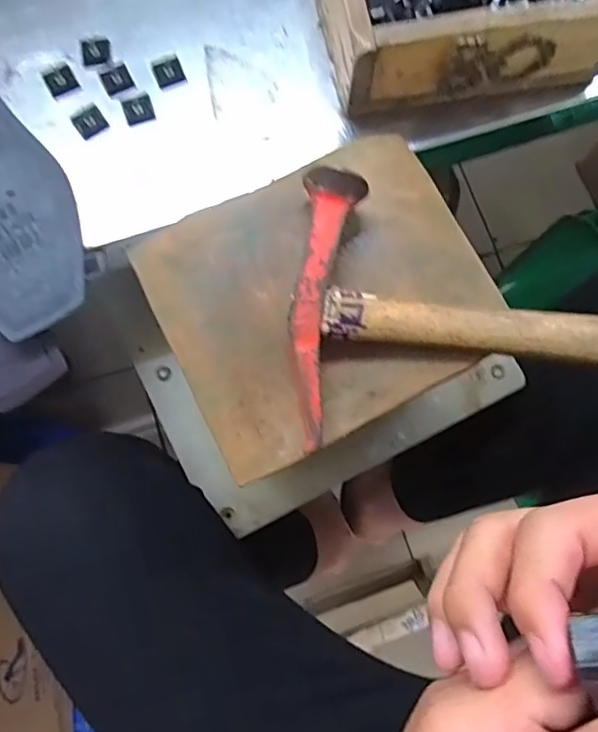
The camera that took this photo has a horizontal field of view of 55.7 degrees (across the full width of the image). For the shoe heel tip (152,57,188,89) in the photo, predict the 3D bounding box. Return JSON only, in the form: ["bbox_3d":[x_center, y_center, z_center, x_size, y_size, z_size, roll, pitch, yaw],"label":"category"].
[{"bbox_3d":[-0.088,-0.198,0.380,0.019,0.004,0.019,-23,80,-6],"label":"shoe heel tip"}]

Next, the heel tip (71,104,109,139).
[{"bbox_3d":[-0.136,-0.160,0.368,0.019,0.004,0.018,-33,81,-8],"label":"heel tip"}]

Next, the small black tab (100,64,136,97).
[{"bbox_3d":[-0.122,-0.192,0.379,0.019,0.004,0.020,-27,80,-7],"label":"small black tab"}]

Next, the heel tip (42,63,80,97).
[{"bbox_3d":[-0.158,-0.190,0.376,0.019,0.004,0.020,-31,80,-7],"label":"heel tip"}]

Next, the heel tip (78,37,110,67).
[{"bbox_3d":[-0.137,-0.211,0.380,0.018,0.005,0.017,-11,79,-4],"label":"heel tip"}]

